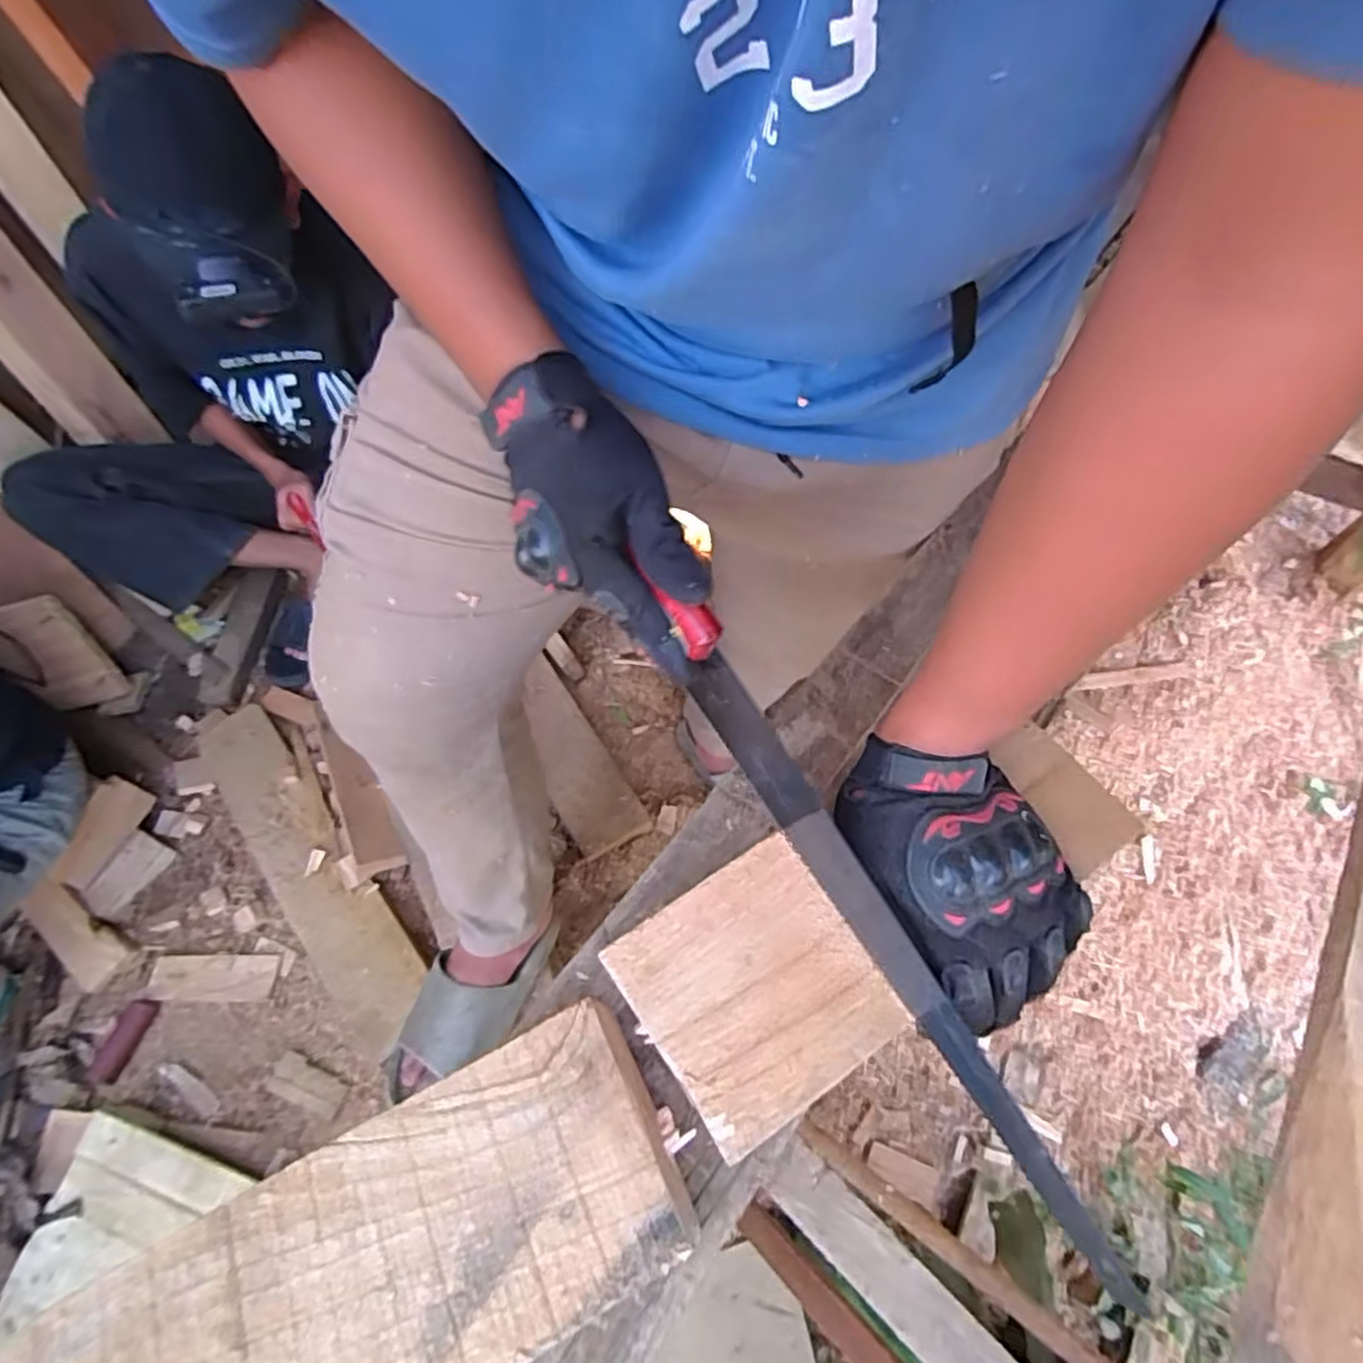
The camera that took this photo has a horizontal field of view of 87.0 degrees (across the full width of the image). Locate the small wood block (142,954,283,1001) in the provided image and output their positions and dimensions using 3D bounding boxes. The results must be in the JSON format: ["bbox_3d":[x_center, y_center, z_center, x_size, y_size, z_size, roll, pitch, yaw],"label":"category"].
[{"bbox_3d":[-0.697,0.440,1.068,0.196,0.017,0.062,-1,59,2],"label":"small wood block"}]

